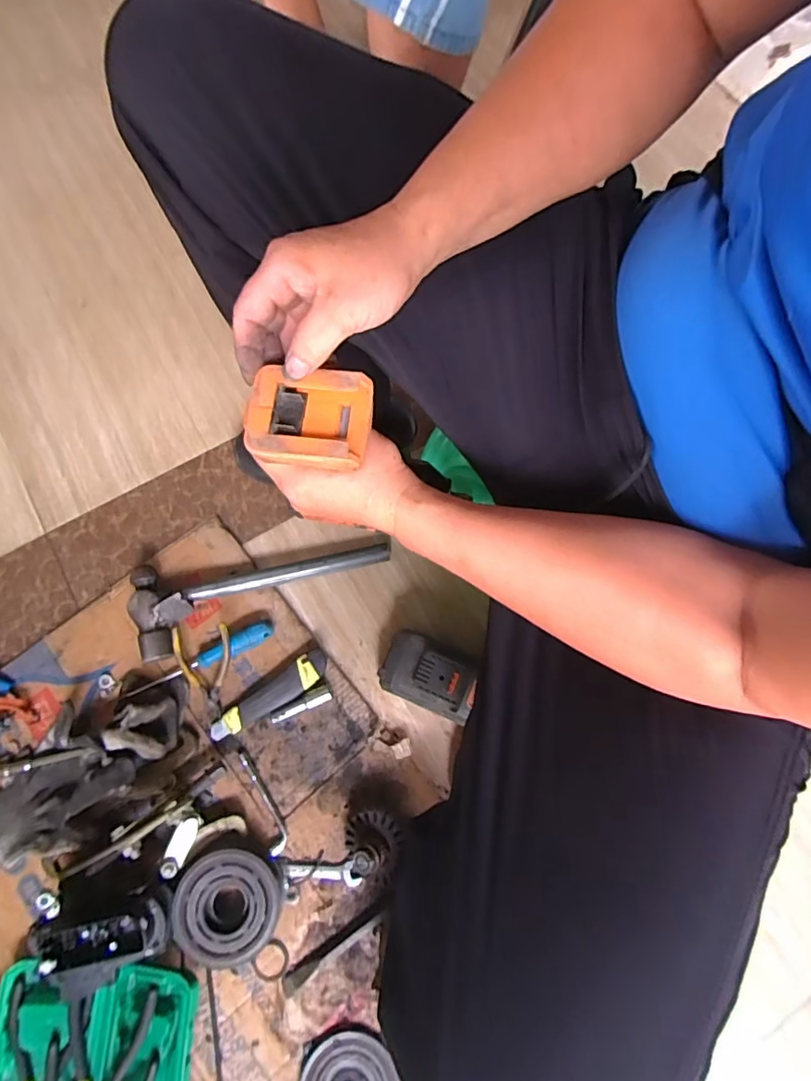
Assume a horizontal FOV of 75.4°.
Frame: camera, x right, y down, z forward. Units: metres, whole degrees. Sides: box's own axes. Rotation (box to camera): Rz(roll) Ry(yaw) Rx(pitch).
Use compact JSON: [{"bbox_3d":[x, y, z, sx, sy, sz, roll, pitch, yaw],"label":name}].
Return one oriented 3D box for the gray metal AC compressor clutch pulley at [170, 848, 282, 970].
[{"bbox_3d":[-0.191,0.395,0.569,0.108,0.040,0.112,1,74,-2],"label":"gray metal AC compressor clutch pulley"}]

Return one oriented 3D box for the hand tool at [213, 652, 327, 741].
[{"bbox_3d":[-0.165,0.192,0.643,0.157,0.022,0.034,-34,77,-11],"label":"hand tool"}]

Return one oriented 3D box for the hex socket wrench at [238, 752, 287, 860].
[{"bbox_3d":[-0.164,0.304,0.613,0.025,0.007,0.118,-20,77,-6],"label":"hex socket wrench"}]

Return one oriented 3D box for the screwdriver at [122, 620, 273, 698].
[{"bbox_3d":[-0.252,0.147,0.648,0.187,0.026,0.023,-23,76,-8],"label":"screwdriver"}]

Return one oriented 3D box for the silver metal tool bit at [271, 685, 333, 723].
[{"bbox_3d":[-0.127,0.200,0.640,0.077,0.014,0.020,-24,76,-9],"label":"silver metal tool bit"}]

